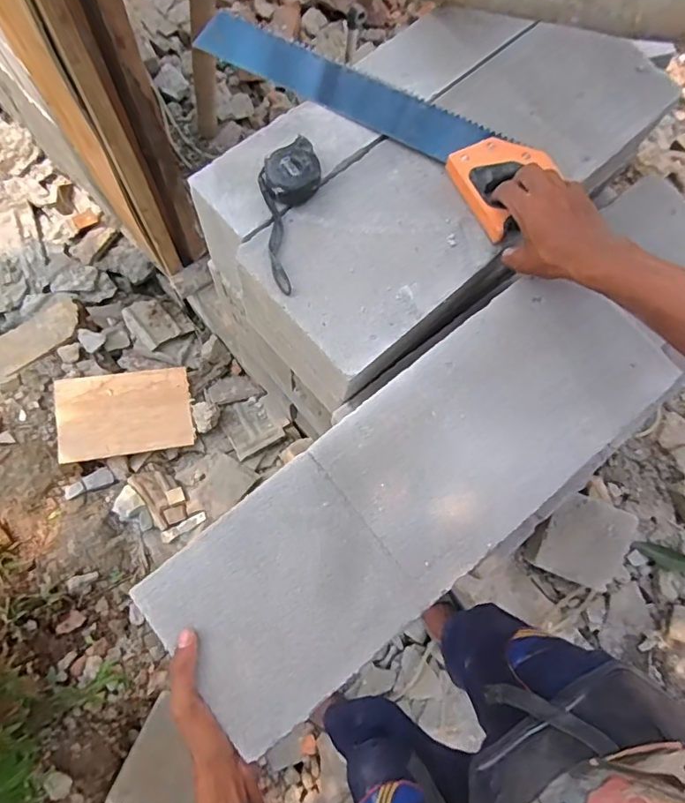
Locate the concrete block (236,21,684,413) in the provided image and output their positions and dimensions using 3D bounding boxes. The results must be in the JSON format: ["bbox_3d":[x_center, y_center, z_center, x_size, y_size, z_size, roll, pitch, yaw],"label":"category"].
[{"bbox_3d":[0.153,-0.253,0.669,0.579,0.133,0.210,-40,82,-13],"label":"concrete block"}]

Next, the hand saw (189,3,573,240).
[{"bbox_3d":[0.026,-0.349,0.634,0.437,0.034,0.120,32,80,7],"label":"hand saw"}]

